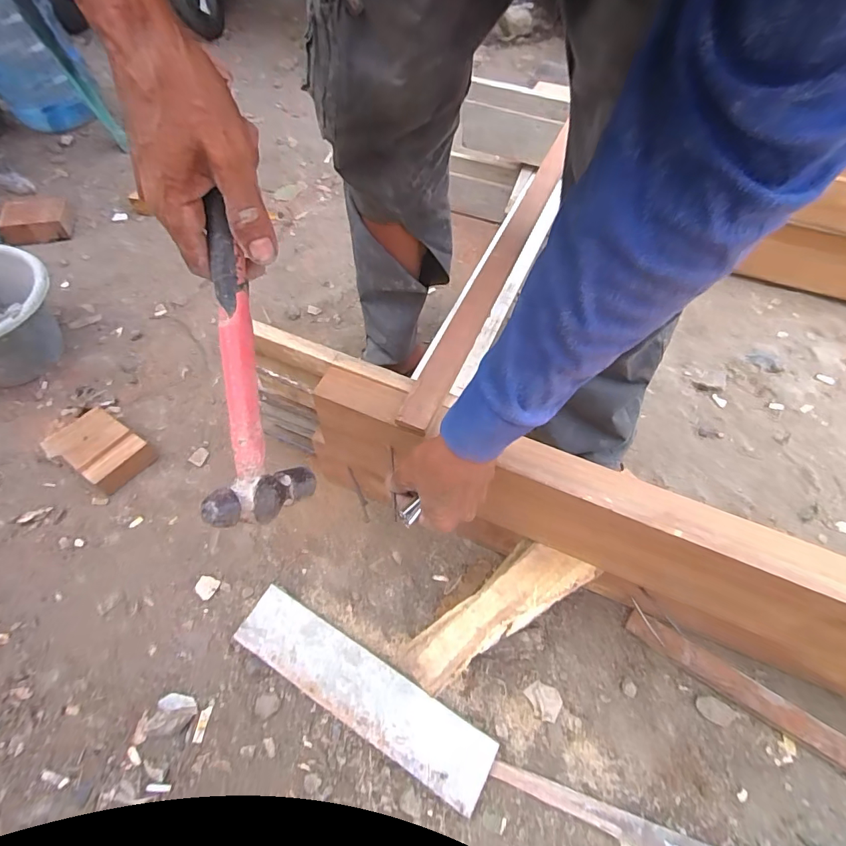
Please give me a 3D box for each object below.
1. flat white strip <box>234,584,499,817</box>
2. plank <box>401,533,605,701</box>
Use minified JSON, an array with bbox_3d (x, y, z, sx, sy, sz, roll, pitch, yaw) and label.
[{"bbox_3d":[-0.078,0.329,0.569,0.343,0.008,0.076,28,62,16],"label":"flat white strip"},{"bbox_3d":[0.081,0.212,0.529,0.232,0.031,0.076,-30,61,-19],"label":"plank"}]

